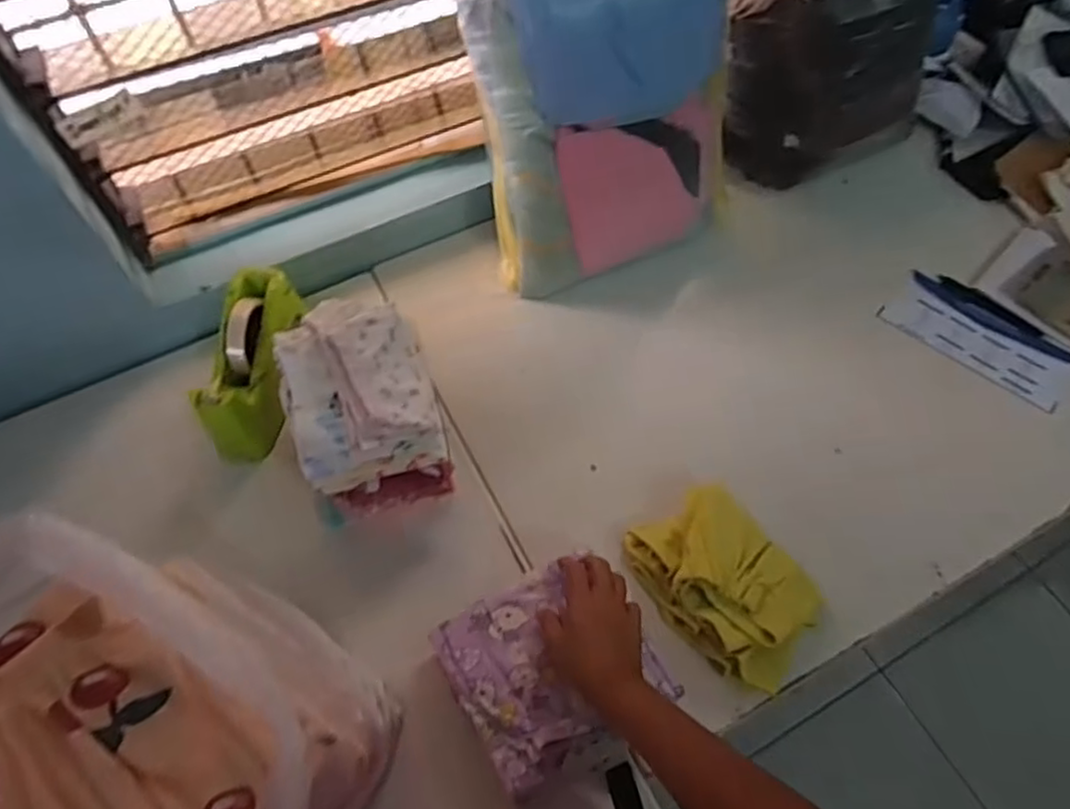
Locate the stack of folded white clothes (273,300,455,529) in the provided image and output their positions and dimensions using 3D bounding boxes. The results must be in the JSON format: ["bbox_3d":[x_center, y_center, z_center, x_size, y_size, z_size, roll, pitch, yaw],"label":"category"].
[{"bbox_3d":[-0.174,-0.001,0.701,0.140,0.129,0.184,-13,61,-6],"label":"stack of folded white clothes"}]

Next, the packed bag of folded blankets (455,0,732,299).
[{"bbox_3d":[0.086,-0.326,0.772,0.275,0.343,0.145,-24,63,-12],"label":"packed bag of folded blankets"}]

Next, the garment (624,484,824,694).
[{"bbox_3d":[0.191,0.172,0.671,0.128,0.050,0.181,-33,65,-16],"label":"garment"}]

